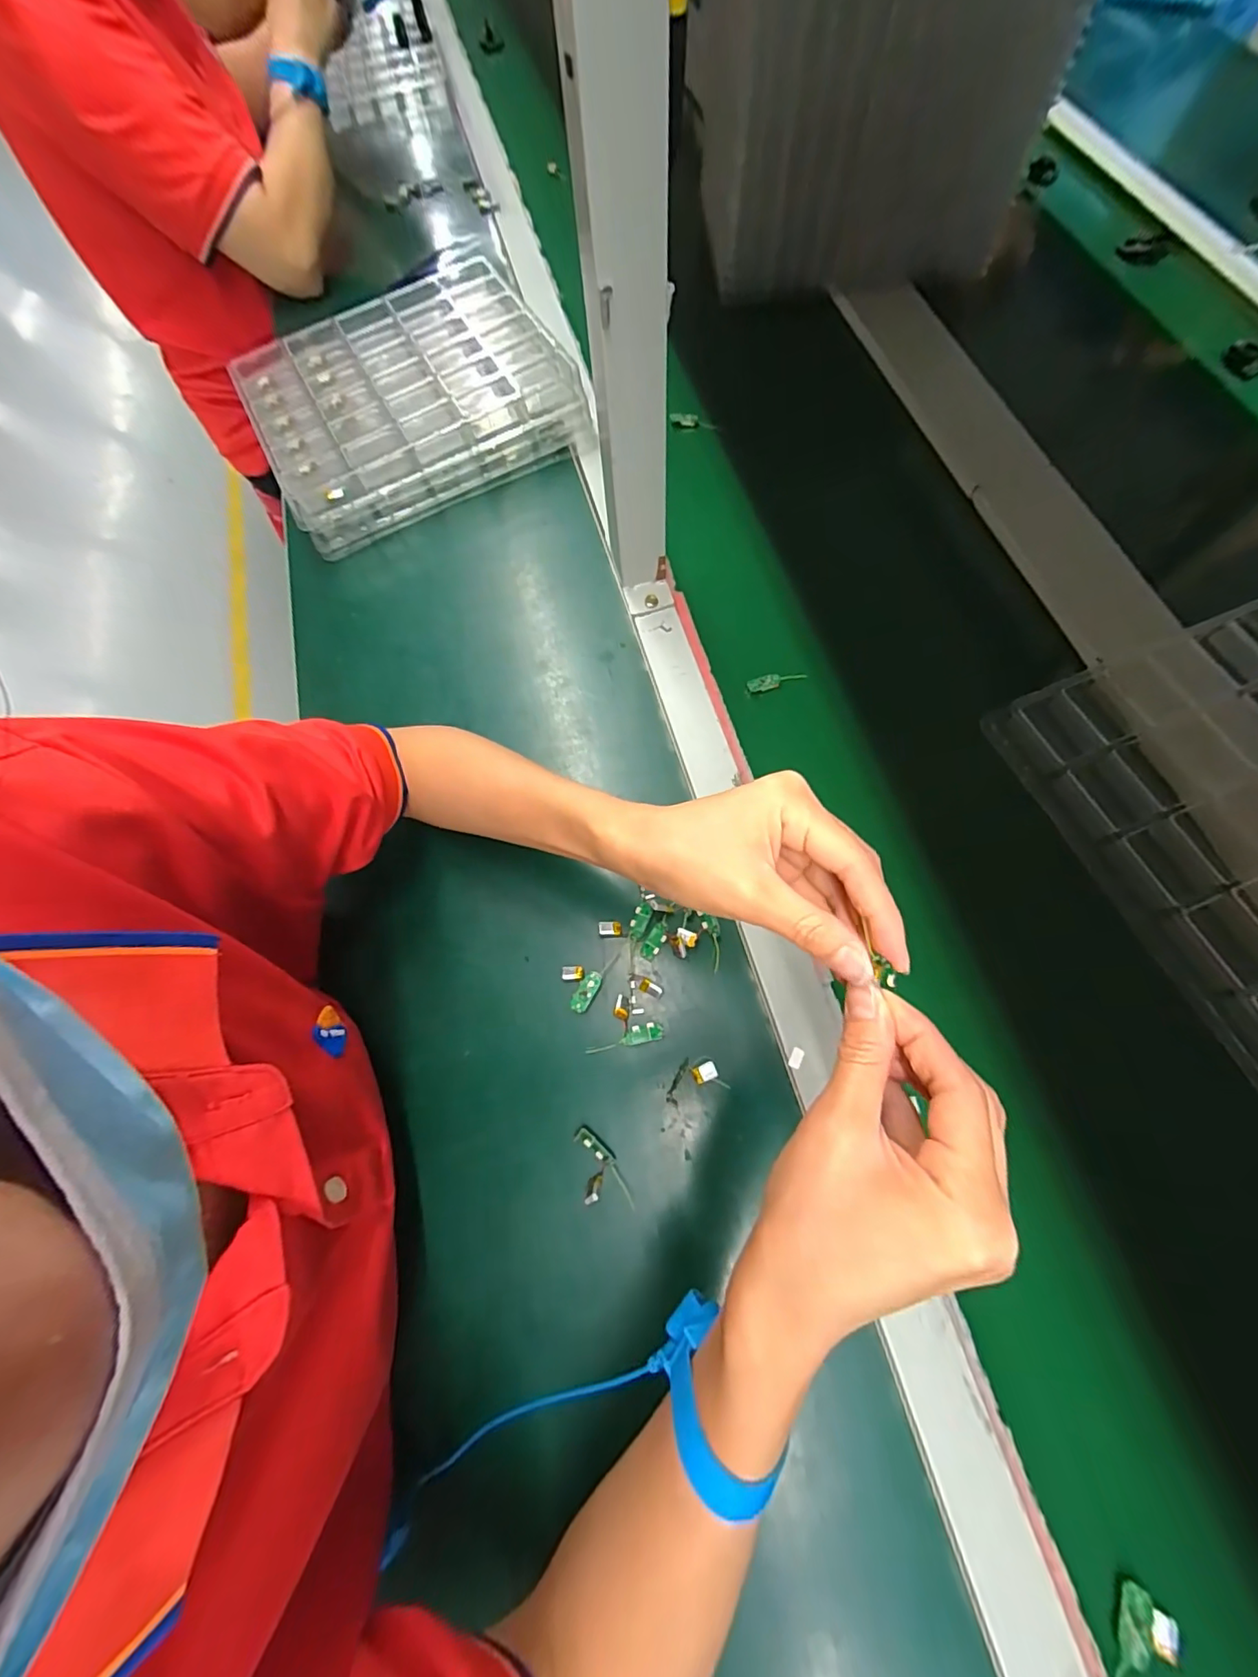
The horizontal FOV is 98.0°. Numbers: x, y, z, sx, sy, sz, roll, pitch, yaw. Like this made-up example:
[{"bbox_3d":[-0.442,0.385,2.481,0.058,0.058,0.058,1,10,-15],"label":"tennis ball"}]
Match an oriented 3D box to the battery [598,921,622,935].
[{"bbox_3d":[-0.013,0.063,0.387,0.016,0.004,0.010,-1,70,1],"label":"battery"}]

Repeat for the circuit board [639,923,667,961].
[{"bbox_3d":[0.018,0.073,0.384,0.012,0.004,0.026,27,75,13],"label":"circuit board"}]

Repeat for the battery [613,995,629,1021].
[{"bbox_3d":[-0.005,0.114,0.369,0.010,0.004,0.016,16,71,7],"label":"battery"}]

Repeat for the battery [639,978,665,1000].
[{"bbox_3d":[0.016,0.102,0.372,0.017,0.004,0.009,23,72,10],"label":"battery"}]

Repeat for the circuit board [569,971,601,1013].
[{"bbox_3d":[-0.030,0.104,0.370,0.012,0.007,0.030,28,86,11],"label":"circuit board"}]

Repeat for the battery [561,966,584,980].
[{"bbox_3d":[-0.039,0.093,0.380,0.016,0.004,0.010,-2,70,1],"label":"battery"}]

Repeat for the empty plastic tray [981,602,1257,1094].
[{"bbox_3d":[0.448,-0.013,0.387,0.238,0.044,0.297,-21,71,-3],"label":"empty plastic tray"}]

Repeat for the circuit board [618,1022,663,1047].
[{"bbox_3d":[0.008,0.130,0.364,0.029,0.004,0.012,-11,71,1],"label":"circuit board"}]

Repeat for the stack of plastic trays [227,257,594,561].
[{"bbox_3d":[-0.224,-0.446,0.560,0.298,0.069,0.241,-28,71,-5],"label":"stack of plastic trays"}]

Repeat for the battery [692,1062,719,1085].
[{"bbox_3d":[0.049,0.151,0.352,0.016,0.004,0.010,-20,70,-6],"label":"battery"}]

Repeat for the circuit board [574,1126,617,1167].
[{"bbox_3d":[-0.021,0.193,0.342,0.029,0.004,0.010,36,78,15],"label":"circuit board"}]

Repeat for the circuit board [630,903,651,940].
[{"bbox_3d":[0.007,0.058,0.388,0.011,0.004,0.026,18,74,10],"label":"circuit board"}]

